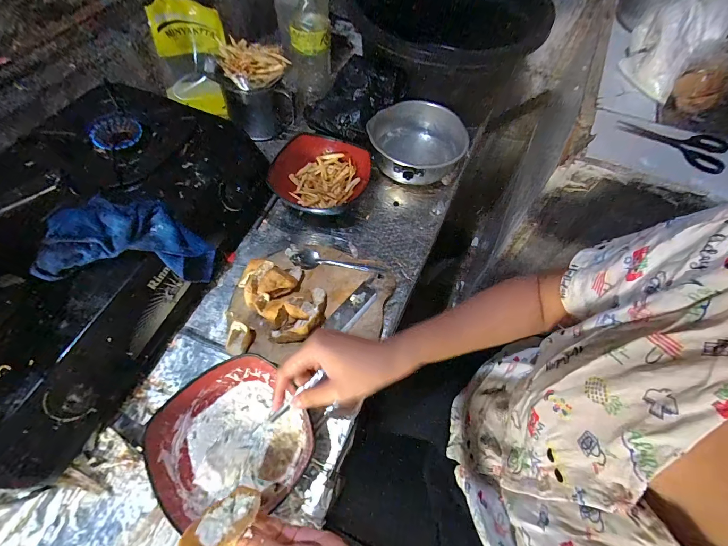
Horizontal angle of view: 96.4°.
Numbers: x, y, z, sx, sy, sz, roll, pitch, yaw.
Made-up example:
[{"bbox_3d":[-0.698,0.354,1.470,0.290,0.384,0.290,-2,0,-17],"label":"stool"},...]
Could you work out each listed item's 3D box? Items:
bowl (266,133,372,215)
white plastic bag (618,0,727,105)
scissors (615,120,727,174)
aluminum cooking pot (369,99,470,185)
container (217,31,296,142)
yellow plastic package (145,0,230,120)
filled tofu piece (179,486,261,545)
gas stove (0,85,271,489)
[{"bbox_3d":[-0.089,-0.189,0.636,0.162,0.072,0.181,41,68,19],"label":"bowl"},{"bbox_3d":[0.519,-0.411,0.530,0.123,0.149,0.152,37,67,17],"label":"white plastic bag"},{"bbox_3d":[0.474,-0.202,0.503,0.148,0.017,0.063,24,64,11],"label":"scissors"},{"bbox_3d":[0.106,-0.262,0.678,0.187,0.086,0.180,1,62,-1],"label":"aluminum cooking pot"},{"bbox_3d":[-0.224,-0.387,0.683,0.128,0.134,0.137,-15,63,-10],"label":"container"},{"bbox_3d":[-0.389,-0.487,0.758,0.173,0.086,0.251,-5,92,-27],"label":"yellow plastic package"},{"bbox_3d":[-0.127,0.227,0.293,0.067,0.028,0.039,-29,66,-16],"label":"filled tofu piece"},{"bbox_3d":[-0.410,-0.045,0.476,0.328,0.139,0.565,18,63,8],"label":"gas stove"}]

